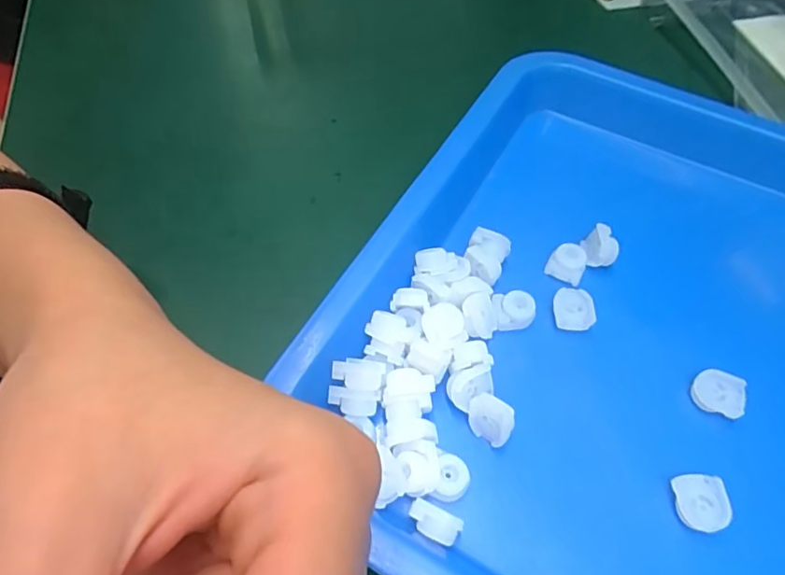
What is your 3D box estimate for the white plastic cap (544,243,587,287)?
[{"bbox_3d":[0.082,-0.012,0.248,0.016,0.009,0.015,25,59,14],"label":"white plastic cap"}]

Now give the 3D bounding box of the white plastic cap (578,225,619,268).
[{"bbox_3d":[0.097,-0.019,0.247,0.017,0.009,0.016,1,56,-1],"label":"white plastic cap"}]

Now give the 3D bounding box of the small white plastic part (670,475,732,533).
[{"bbox_3d":[0.110,0.077,0.189,0.016,0.008,0.018,-4,56,-5],"label":"small white plastic part"}]

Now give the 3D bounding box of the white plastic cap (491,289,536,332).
[{"bbox_3d":[0.053,0.010,0.231,0.018,0.008,0.015,-6,57,-6],"label":"white plastic cap"}]

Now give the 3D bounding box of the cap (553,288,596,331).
[{"bbox_3d":[0.079,0.009,0.232,0.017,0.004,0.019,-4,72,2],"label":"cap"}]

